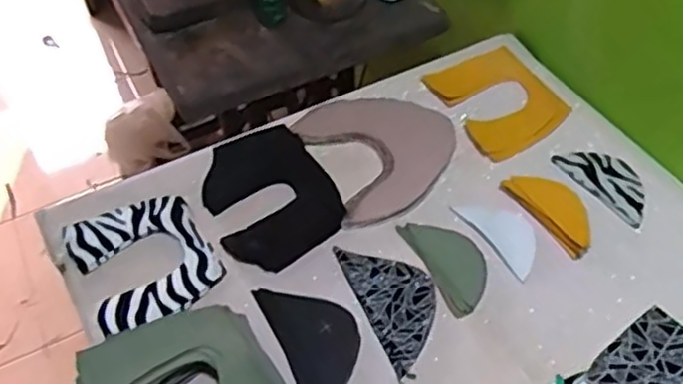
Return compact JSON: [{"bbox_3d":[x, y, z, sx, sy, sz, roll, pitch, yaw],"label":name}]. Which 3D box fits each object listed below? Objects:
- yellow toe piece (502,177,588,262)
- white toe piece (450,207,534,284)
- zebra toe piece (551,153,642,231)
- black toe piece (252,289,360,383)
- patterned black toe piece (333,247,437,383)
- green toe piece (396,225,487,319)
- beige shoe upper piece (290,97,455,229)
[{"bbox_3d":[0.219,0.017,0.712,0.048,0.019,0.107,-28,52,-19],"label":"yellow toe piece"},{"bbox_3d":[0.166,0.041,0.704,0.052,0.004,0.100,-27,52,-18],"label":"white toe piece"},{"bbox_3d":[0.286,-0.013,0.740,0.056,0.006,0.112,-33,56,-14],"label":"zebra toe piece"},{"bbox_3d":[-0.021,0.135,0.638,0.071,0.007,0.143,-24,46,-10],"label":"black toe piece"},{"bbox_3d":[0.055,0.102,0.658,0.072,0.004,0.146,-19,49,-11],"label":"patterned black toe piece"},{"bbox_3d":[0.108,0.067,0.683,0.058,0.004,0.117,-21,50,-13],"label":"green toe piece"},{"bbox_3d":[0.050,-0.049,0.784,0.167,0.009,0.176,-19,53,-16],"label":"beige shoe upper piece"}]

